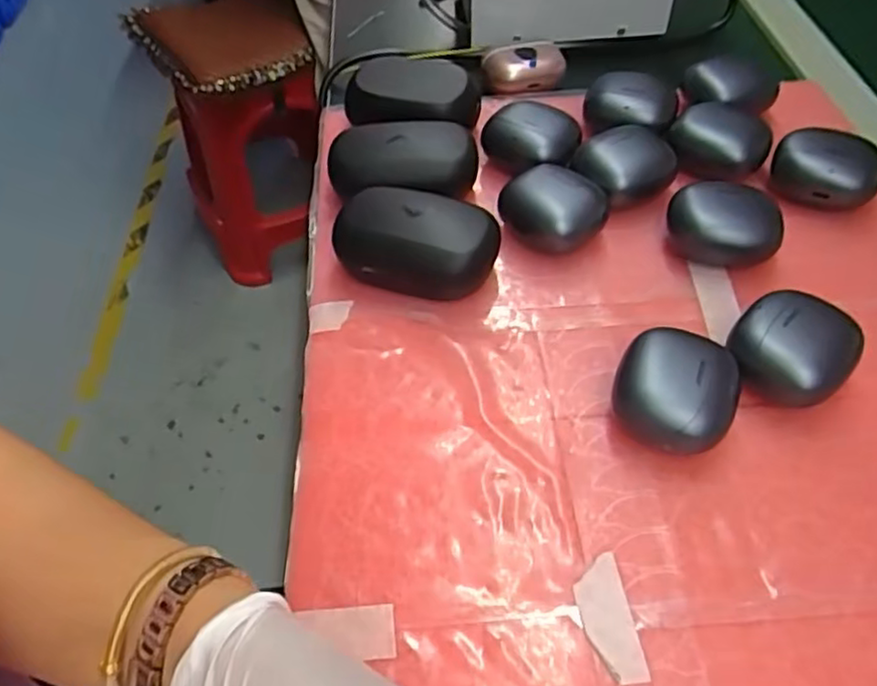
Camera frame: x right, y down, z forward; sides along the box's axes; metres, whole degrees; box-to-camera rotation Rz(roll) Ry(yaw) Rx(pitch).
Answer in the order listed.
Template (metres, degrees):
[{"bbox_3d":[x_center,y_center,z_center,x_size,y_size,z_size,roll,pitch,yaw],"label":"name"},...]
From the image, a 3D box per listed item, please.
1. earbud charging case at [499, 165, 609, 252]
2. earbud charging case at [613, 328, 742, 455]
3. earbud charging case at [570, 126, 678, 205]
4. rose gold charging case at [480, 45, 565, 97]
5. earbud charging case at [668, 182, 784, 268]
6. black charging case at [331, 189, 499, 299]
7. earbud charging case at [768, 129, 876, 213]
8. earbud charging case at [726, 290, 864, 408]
[{"bbox_3d":[0.063,-0.073,0.376,0.052,0.031,0.040,27,58,22],"label":"earbud charging case"},{"bbox_3d":[0.105,0.021,0.301,0.049,0.030,0.051,22,56,19],"label":"earbud charging case"},{"bbox_3d":[0.110,-0.102,0.397,0.050,0.027,0.046,-32,57,-20],"label":"earbud charging case"},{"bbox_3d":[0.062,-0.200,0.490,0.059,0.019,0.034,0,52,3],"label":"rose gold charging case"},{"bbox_3d":[0.153,-0.062,0.362,0.055,0.029,0.039,5,52,7],"label":"earbud charging case"},{"bbox_3d":[-0.011,-0.051,0.362,0.083,0.035,0.048,10,53,11],"label":"black charging case"},{"bbox_3d":[0.224,-0.100,0.389,0.057,0.027,0.045,23,56,20],"label":"earbud charging case"},{"bbox_3d":[0.162,0.003,0.309,0.053,0.033,0.047,-38,59,-24],"label":"earbud charging case"}]

